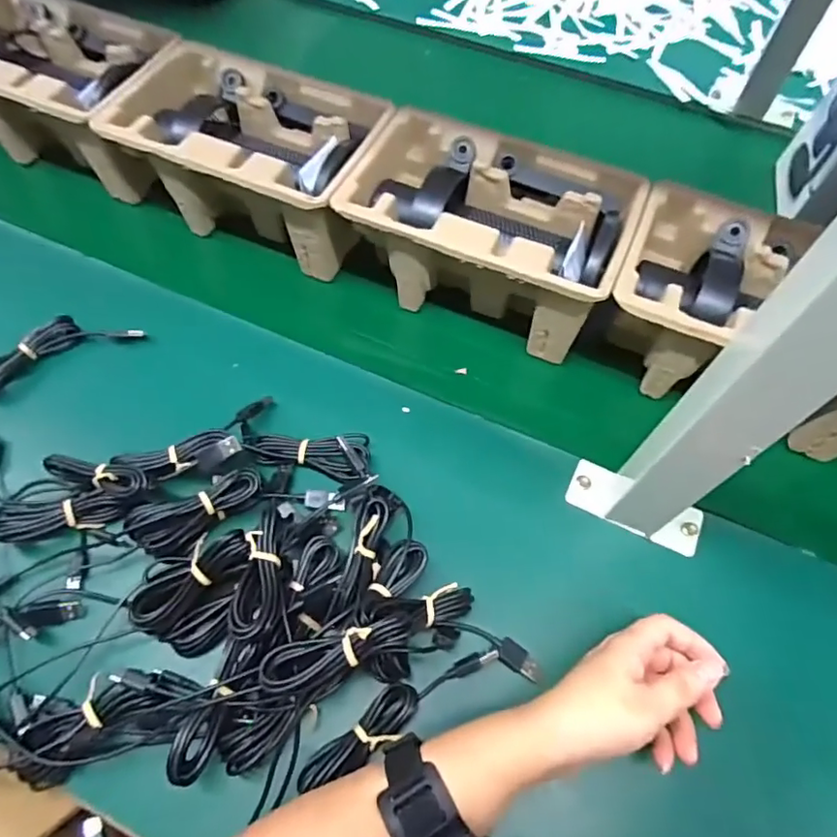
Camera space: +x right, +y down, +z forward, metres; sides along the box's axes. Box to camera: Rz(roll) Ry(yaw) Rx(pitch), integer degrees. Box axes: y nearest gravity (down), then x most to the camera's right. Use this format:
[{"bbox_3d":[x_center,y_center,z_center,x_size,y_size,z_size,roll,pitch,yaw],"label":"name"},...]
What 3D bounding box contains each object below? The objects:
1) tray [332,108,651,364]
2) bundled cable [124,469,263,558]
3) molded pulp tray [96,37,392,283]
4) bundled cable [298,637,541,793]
[{"bbox_3d":[0.059,-0.156,0.496,0.227,0.100,0.145,20,61,11],"label":"tray"},{"bbox_3d":[-0.155,0.067,0.405,0.088,0.025,0.032,-18,61,-12],"label":"bundled cable"},{"bbox_3d":[-0.150,-0.238,0.535,0.231,0.102,0.152,21,61,11],"label":"molded pulp tray"},{"bbox_3d":[0.001,0.184,0.364,0.161,0.019,0.033,-20,61,-12],"label":"bundled cable"}]

